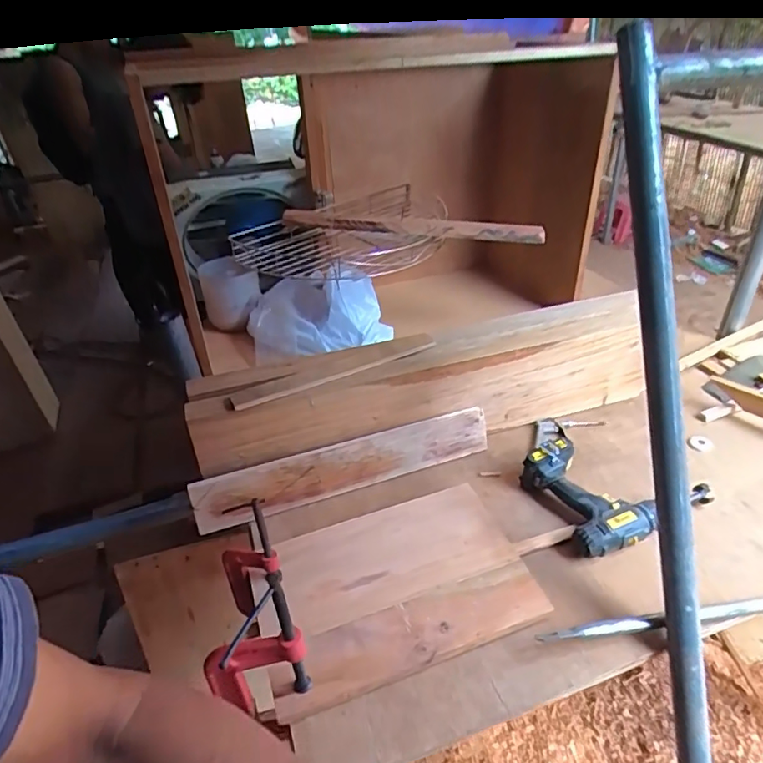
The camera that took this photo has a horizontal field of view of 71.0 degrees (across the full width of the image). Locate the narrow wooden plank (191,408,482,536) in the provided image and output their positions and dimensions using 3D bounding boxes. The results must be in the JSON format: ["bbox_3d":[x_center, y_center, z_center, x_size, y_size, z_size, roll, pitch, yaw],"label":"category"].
[{"bbox_3d":[-0.061,0.155,0.973,0.541,0.092,0.020,-13,14,-15],"label":"narrow wooden plank"}]

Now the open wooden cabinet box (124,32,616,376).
[{"bbox_3d":[-0.055,-0.461,1.413,0.982,0.662,0.658,-12,34,-9],"label":"open wooden cabinet box"}]

